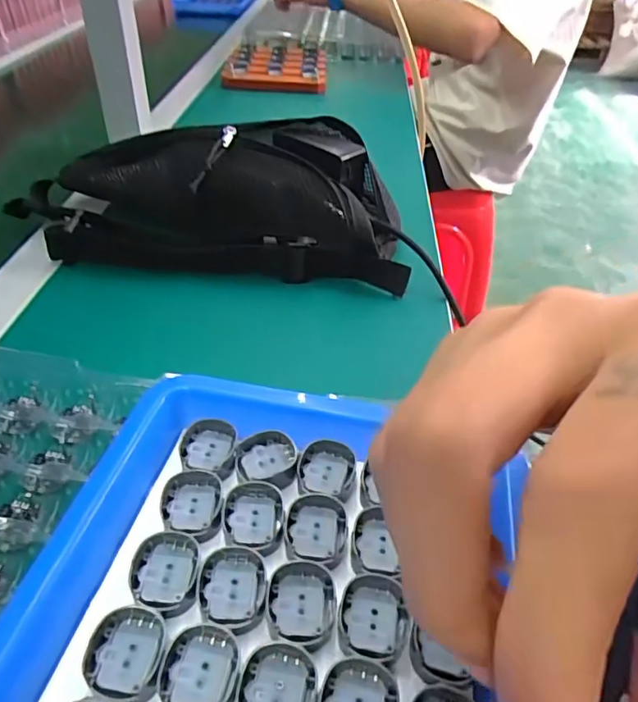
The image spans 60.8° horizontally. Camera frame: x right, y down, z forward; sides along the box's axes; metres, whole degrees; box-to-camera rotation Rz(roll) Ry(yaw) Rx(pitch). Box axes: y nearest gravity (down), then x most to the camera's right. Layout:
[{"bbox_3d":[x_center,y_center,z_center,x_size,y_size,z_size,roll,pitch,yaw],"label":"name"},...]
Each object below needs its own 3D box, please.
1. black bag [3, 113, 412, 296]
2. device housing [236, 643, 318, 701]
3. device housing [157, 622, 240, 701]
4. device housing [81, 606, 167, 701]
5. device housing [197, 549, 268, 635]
[{"bbox_3d":[-0.091,-0.124,0.447,0.319,0.084,0.134,5,41,1],"label":"black bag"},{"bbox_3d":[-0.014,0.111,0.178,0.025,0.004,0.027,6,41,2],"label":"device housing"},{"bbox_3d":[-0.040,0.107,0.181,0.025,0.004,0.030,4,41,0],"label":"device housing"},{"bbox_3d":[-0.067,0.102,0.185,0.024,0.004,0.029,7,41,3],"label":"device housing"},{"bbox_3d":[-0.032,0.088,0.203,0.024,0.004,0.030,2,41,-2],"label":"device housing"}]

